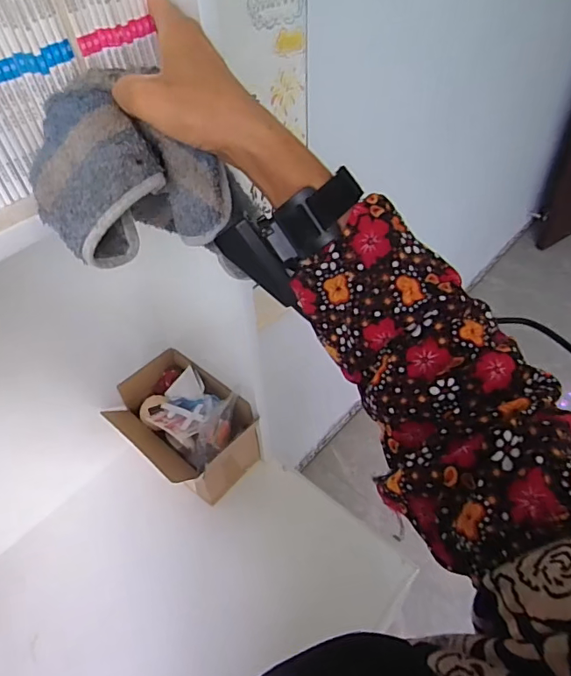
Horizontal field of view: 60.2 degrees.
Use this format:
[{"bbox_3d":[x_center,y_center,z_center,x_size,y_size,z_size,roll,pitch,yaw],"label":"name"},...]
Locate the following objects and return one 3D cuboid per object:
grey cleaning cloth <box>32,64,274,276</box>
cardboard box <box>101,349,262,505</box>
[{"bbox_3d":[-0.099,-0.106,0.334,0.135,0.110,0.097,-19,48,-15],"label":"grey cleaning cloth"},{"bbox_3d":[-0.159,0.139,0.755,0.199,0.137,0.144,32,55,29],"label":"cardboard box"}]

